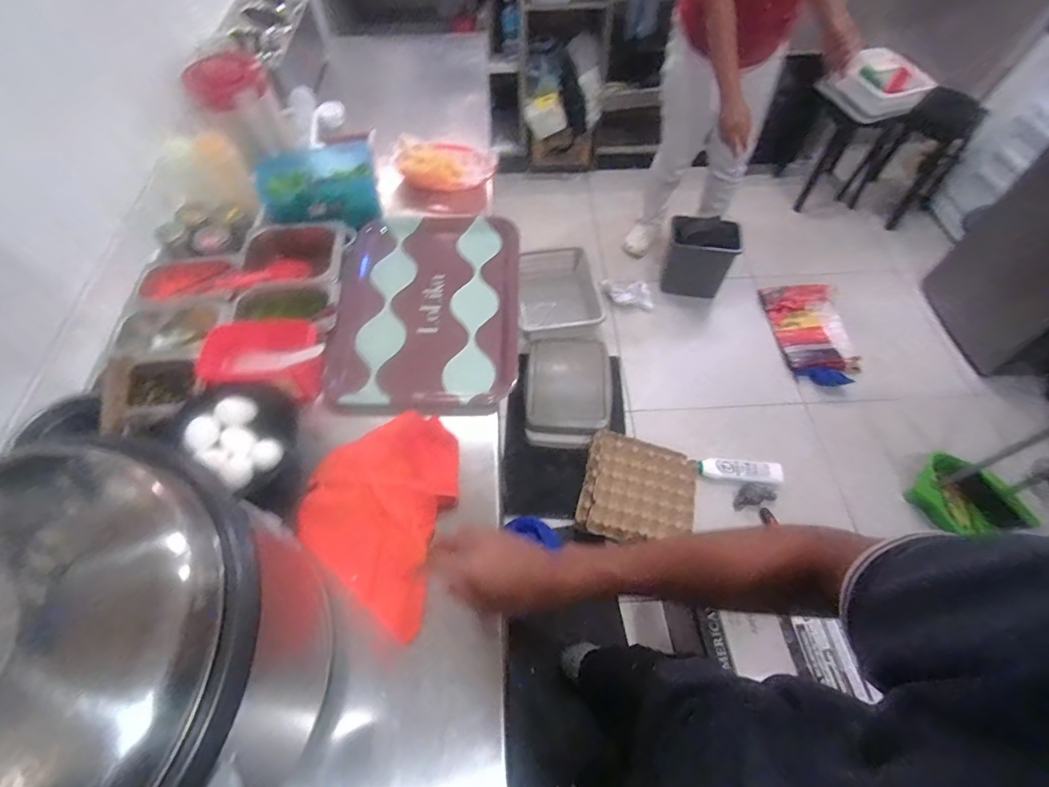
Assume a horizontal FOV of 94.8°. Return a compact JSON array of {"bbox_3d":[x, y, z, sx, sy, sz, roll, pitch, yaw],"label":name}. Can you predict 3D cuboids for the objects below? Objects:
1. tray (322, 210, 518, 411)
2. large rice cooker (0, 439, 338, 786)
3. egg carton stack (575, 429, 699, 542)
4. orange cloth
[{"bbox_3d":[-0.166,-0.159,0.857,0.316,0.043,0.453,0,58,1],"label":"tray"},{"bbox_3d":[-0.385,0.280,0.449,0.339,0.376,0.346,-4,58,-2],"label":"large rice cooker"},{"bbox_3d":[0.328,0.275,1.377,0.317,0.074,0.305,13,59,9],"label":"egg carton stack"},{"bbox_3d":[-0.192,0.151,0.640,0.183,0.042,0.263,14,78,1],"label":"orange cloth"}]

